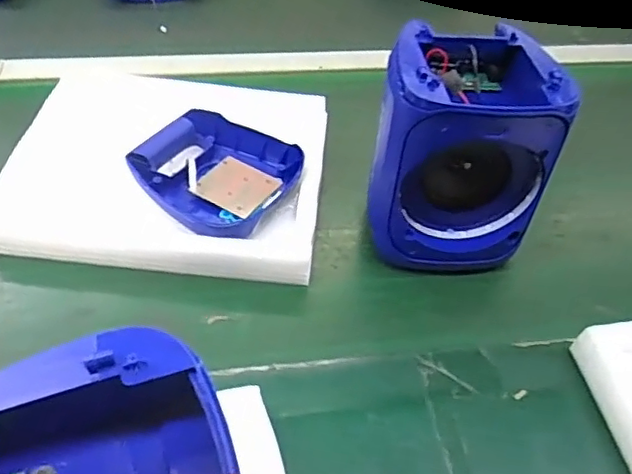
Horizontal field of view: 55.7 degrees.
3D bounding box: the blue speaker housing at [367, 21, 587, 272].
[{"bbox_3d":[0.149,-0.090,0.647,0.169,0.211,0.165,2,47,-4],"label":"blue speaker housing"}]

